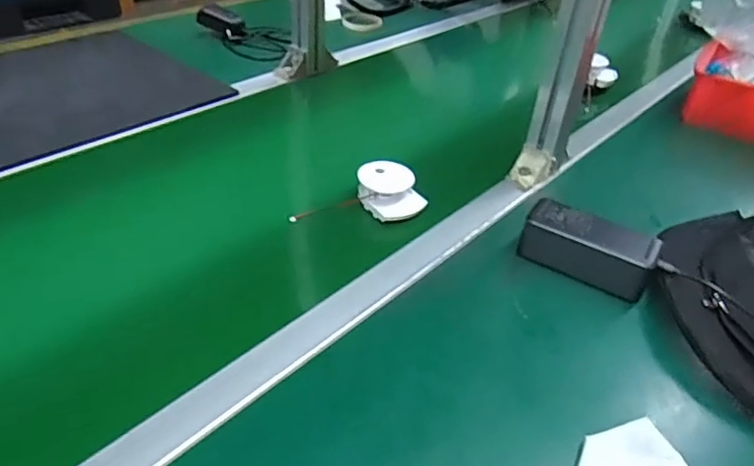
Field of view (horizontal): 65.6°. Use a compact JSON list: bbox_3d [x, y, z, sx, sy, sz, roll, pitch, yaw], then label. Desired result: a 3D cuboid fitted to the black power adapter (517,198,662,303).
[{"bbox_3d":[0.217,0.016,0.600,0.129,0.057,0.044,24,42,22],"label":"black power adapter"}]

